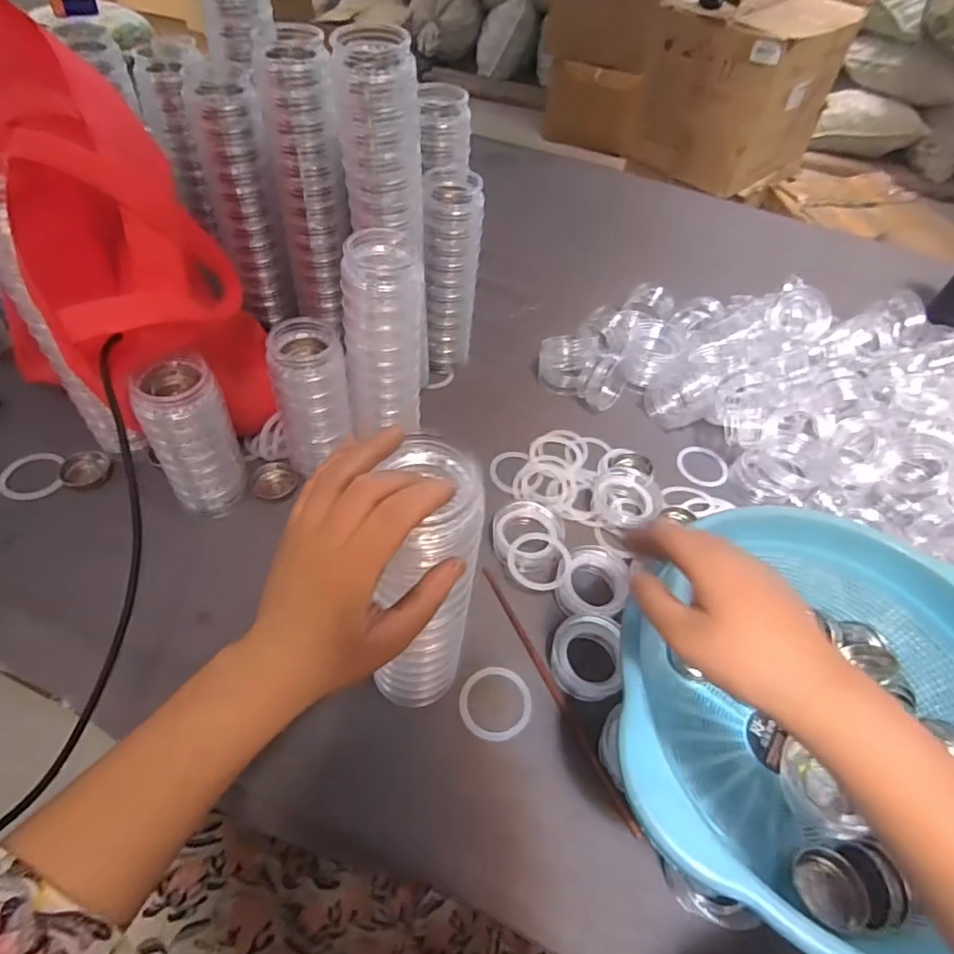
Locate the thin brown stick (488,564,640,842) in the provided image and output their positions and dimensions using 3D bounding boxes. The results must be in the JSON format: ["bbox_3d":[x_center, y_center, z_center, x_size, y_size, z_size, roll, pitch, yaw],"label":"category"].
[{"bbox_3d":[0.062,0.174,0.488,0.008,0.008,0.243,-17,54,-20],"label":"thin brown stick"}]

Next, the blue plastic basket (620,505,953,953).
[{"bbox_3d":[0.230,0.171,0.395,0.266,0.123,0.273,3,50,-4],"label":"blue plastic basket"}]

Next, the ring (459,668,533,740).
[{"bbox_3d":[0.016,0.184,0.476,0.058,0.007,0.062,3,50,-4],"label":"ring"}]

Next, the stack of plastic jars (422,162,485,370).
[{"bbox_3d":[-0.033,-0.235,0.686,0.065,0.212,0.078,1,50,-6],"label":"stack of plastic jars"}]

